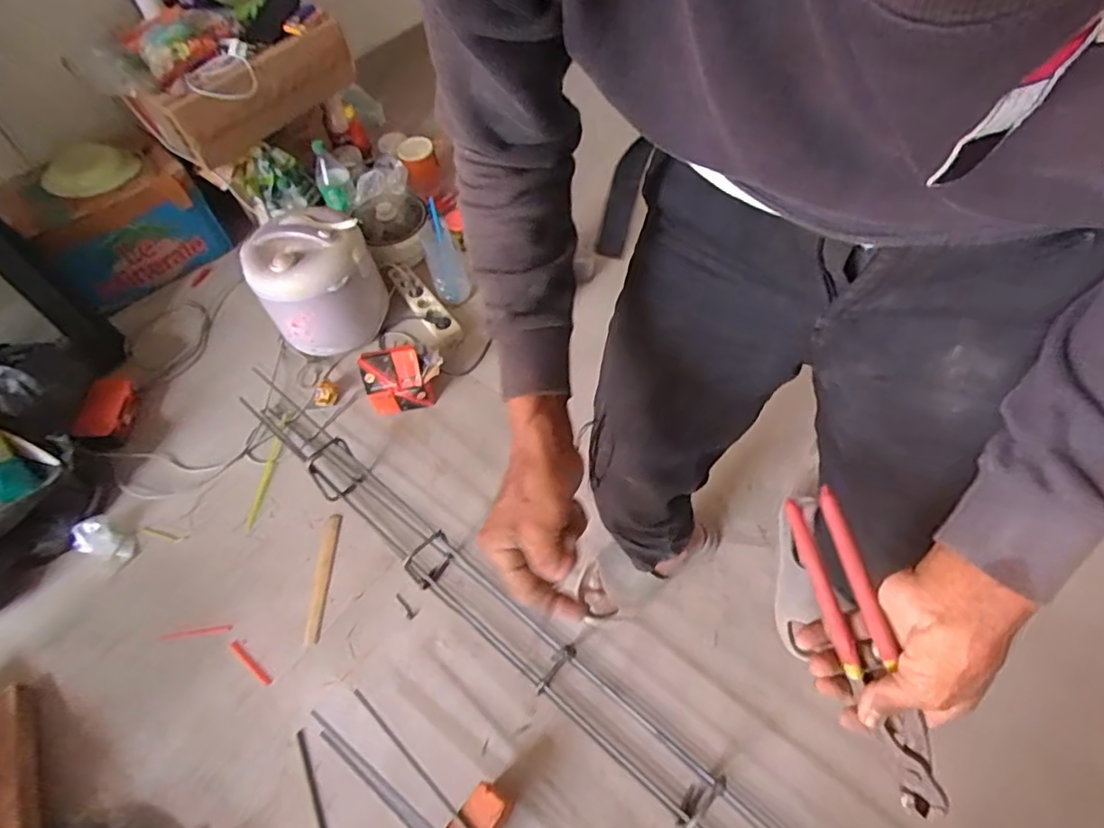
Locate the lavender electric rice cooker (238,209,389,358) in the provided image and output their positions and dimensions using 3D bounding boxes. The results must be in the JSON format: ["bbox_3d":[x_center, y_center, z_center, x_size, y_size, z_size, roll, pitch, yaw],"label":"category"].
[{"bbox_3d":[-0.548,-0.310,1.347,0.246,0.262,0.255,-2,57,3],"label":"lavender electric rice cooker"}]

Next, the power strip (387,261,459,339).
[{"bbox_3d":[-0.321,-0.279,1.434,0.071,0.043,0.276,-33,61,-15],"label":"power strip"}]

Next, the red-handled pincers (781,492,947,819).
[{"bbox_3d":[0.222,0.165,0.411,0.028,0.037,0.221,-17,81,-6],"label":"red-handled pincers"}]

